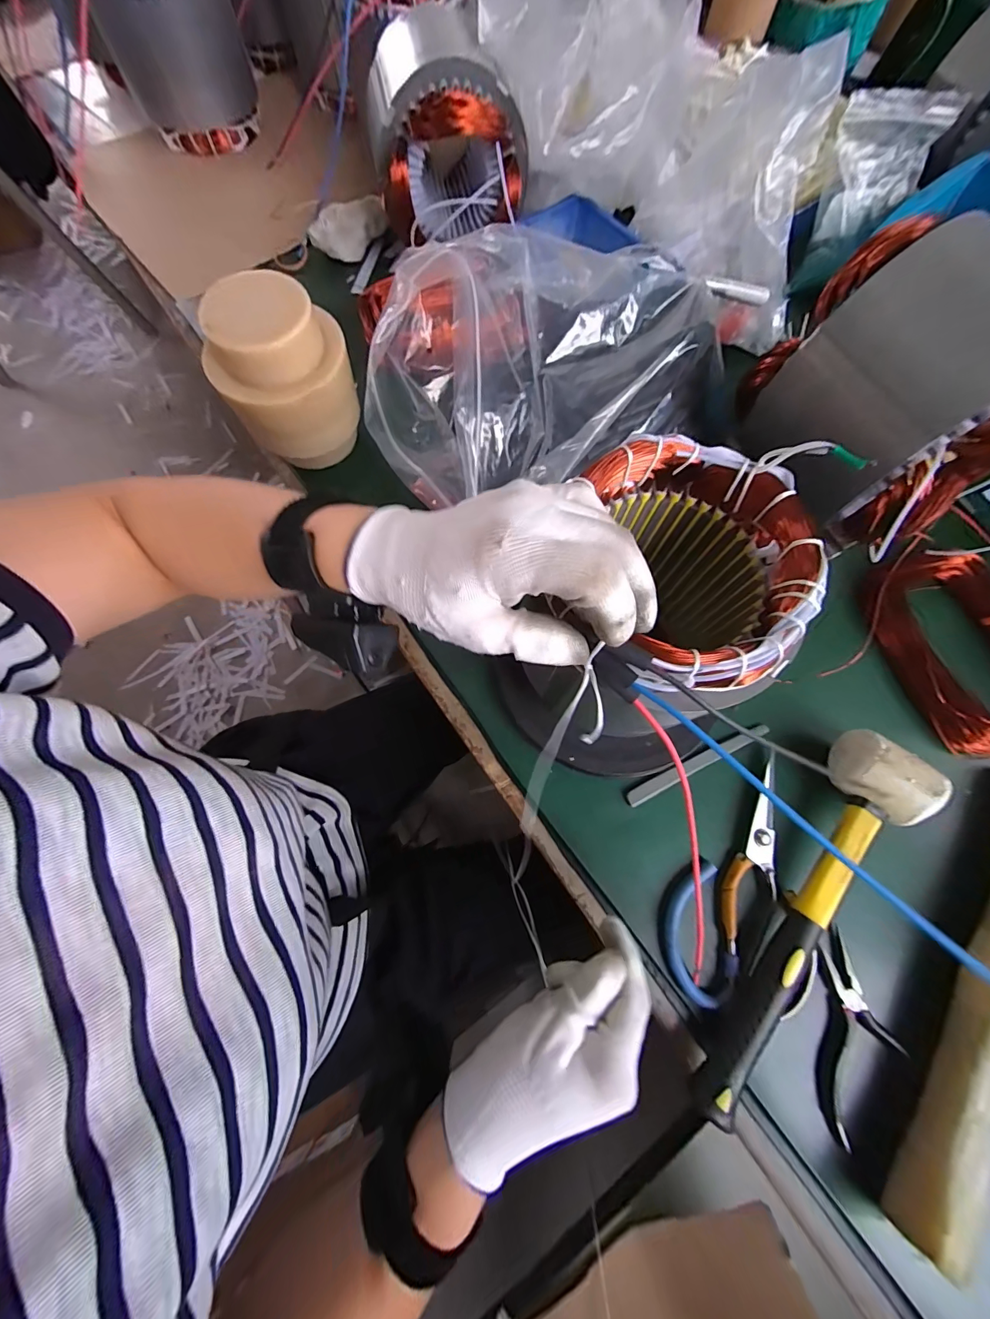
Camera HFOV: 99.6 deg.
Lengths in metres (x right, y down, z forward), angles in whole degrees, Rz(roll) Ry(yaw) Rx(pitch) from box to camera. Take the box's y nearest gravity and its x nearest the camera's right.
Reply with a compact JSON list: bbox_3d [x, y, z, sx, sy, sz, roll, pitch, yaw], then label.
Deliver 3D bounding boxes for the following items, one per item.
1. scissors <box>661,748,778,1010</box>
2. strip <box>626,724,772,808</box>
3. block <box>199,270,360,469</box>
[{"bbox_3d":[0.183,0.159,0.314,0.074,0.009,0.181,37,77,11],"label":"scissors"},{"bbox_3d":[0.165,0.084,0.340,0.129,0.005,0.012,-25,75,-7],"label":"strip"},{"bbox_3d":[-0.180,-0.245,0.367,0.110,0.105,0.100,0,73,0],"label":"block"}]

